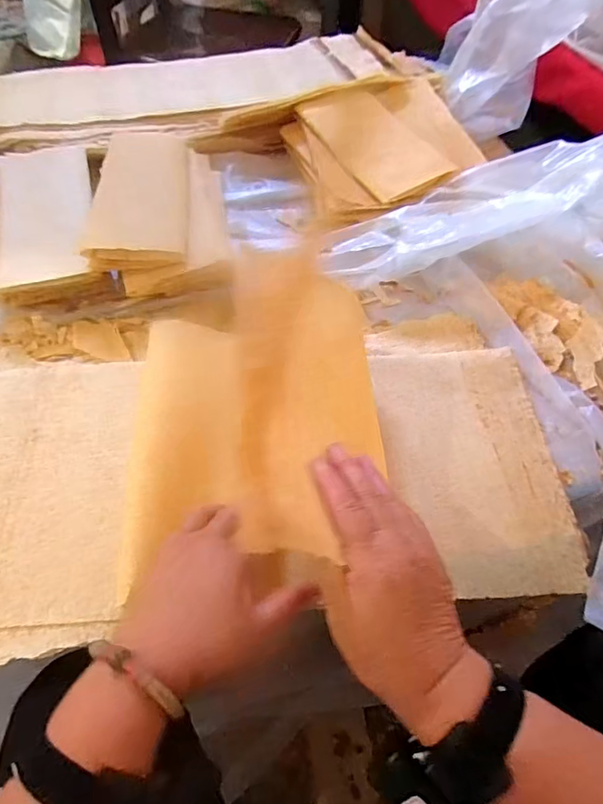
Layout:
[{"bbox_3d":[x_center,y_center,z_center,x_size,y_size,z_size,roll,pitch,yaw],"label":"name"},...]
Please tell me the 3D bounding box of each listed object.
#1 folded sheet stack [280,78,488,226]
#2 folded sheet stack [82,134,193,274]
[{"bbox_3d":[0.119,-0.375,0.738,0.246,0.039,0.293,-19,56,-2],"label":"folded sheet stack"},{"bbox_3d":[-0.201,-0.268,0.648,0.112,0.020,0.291,-4,53,-5],"label":"folded sheet stack"}]

